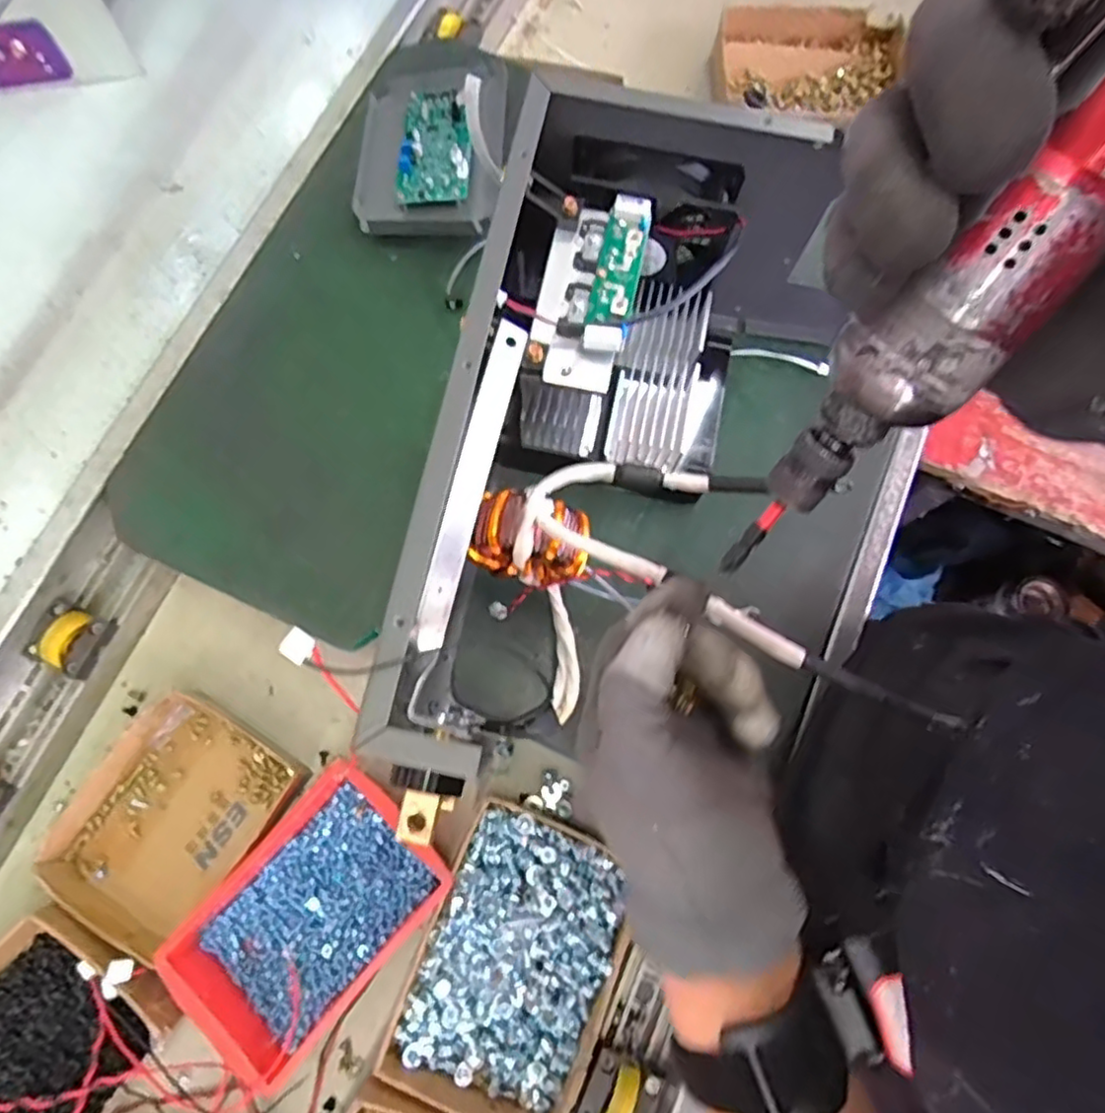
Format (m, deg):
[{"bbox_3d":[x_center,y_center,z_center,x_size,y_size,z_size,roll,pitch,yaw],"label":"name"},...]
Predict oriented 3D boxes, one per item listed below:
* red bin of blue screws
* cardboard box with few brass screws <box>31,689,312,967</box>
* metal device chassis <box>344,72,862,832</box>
[{"bbox_3d":[-0.195,0.287,0.530,0.142,0.048,0.196,42,79,8],"label":"red bin of blue screws"},{"bbox_3d":[-0.323,0.217,0.554,0.148,0.039,0.179,34,78,6],"label":"cardboard box with few brass screws"},{"bbox_3d":[0.038,-0.068,0.458,0.191,0.207,0.424,13,76,1],"label":"metal device chassis"}]

